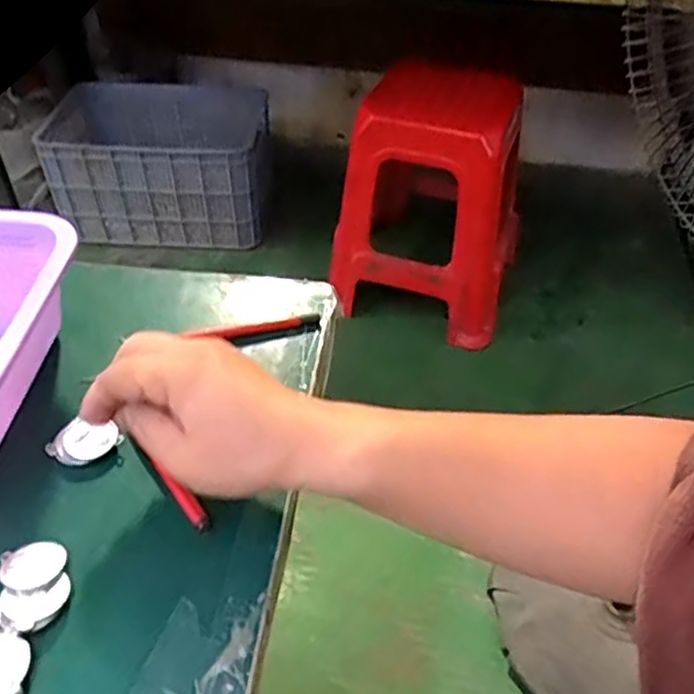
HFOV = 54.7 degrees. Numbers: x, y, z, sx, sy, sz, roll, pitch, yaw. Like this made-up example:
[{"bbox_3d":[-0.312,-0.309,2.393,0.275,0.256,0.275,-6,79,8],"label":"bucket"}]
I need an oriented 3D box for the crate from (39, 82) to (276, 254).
[{"bbox_3d":[-0.469,-0.455,1.667,0.549,0.284,0.308,-1,44,-1],"label":"crate"}]

